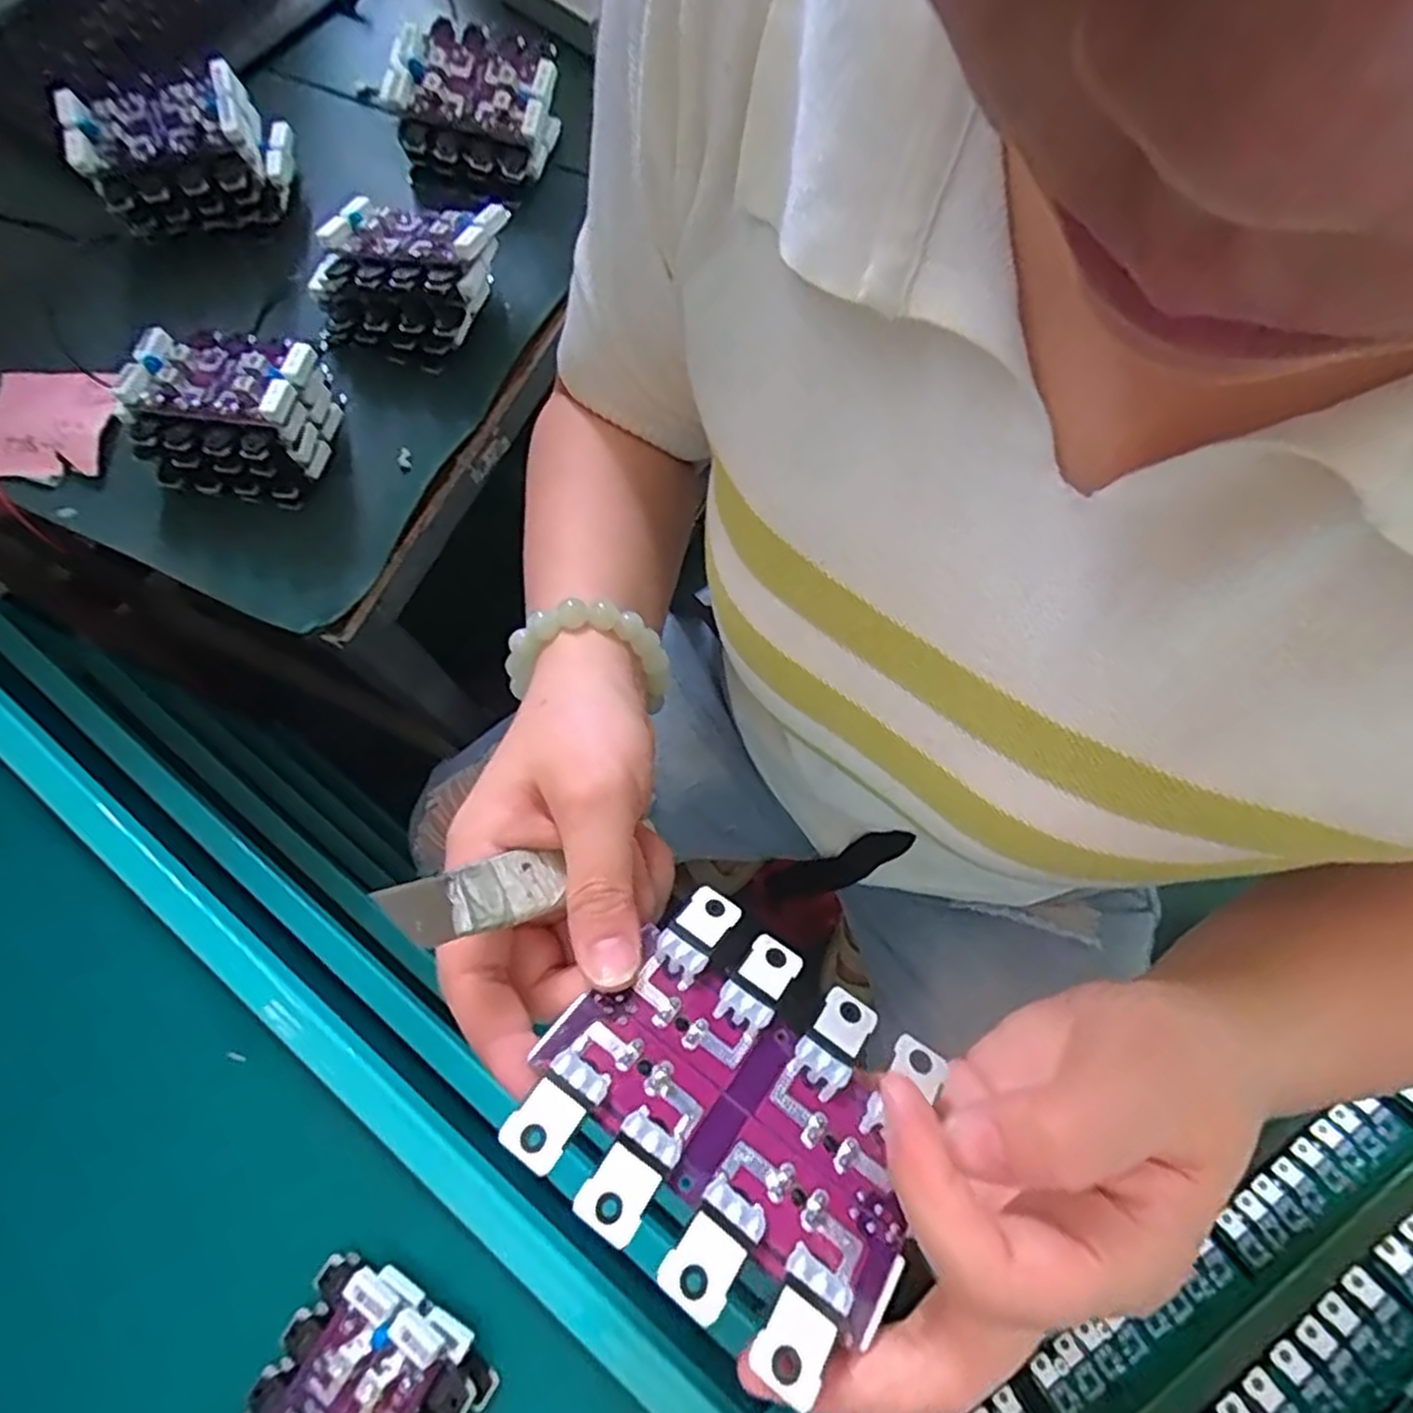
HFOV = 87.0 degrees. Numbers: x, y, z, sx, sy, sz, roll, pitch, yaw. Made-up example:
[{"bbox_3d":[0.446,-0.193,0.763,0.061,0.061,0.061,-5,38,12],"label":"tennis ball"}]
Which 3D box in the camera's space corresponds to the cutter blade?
[{"bbox_3d":[-0.064,0.054,0.214,0.004,0.062,0.017,-36,72,26],"label":"cutter blade"}]

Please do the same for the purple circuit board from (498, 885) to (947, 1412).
[{"bbox_3d":[0.009,0.107,0.202,0.100,0.009,0.088,33,47,17],"label":"purple circuit board"}]

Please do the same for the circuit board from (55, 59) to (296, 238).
[{"bbox_3d":[-0.360,-0.378,0.514,0.131,0.064,0.061,-18,73,-5],"label":"circuit board"}]

